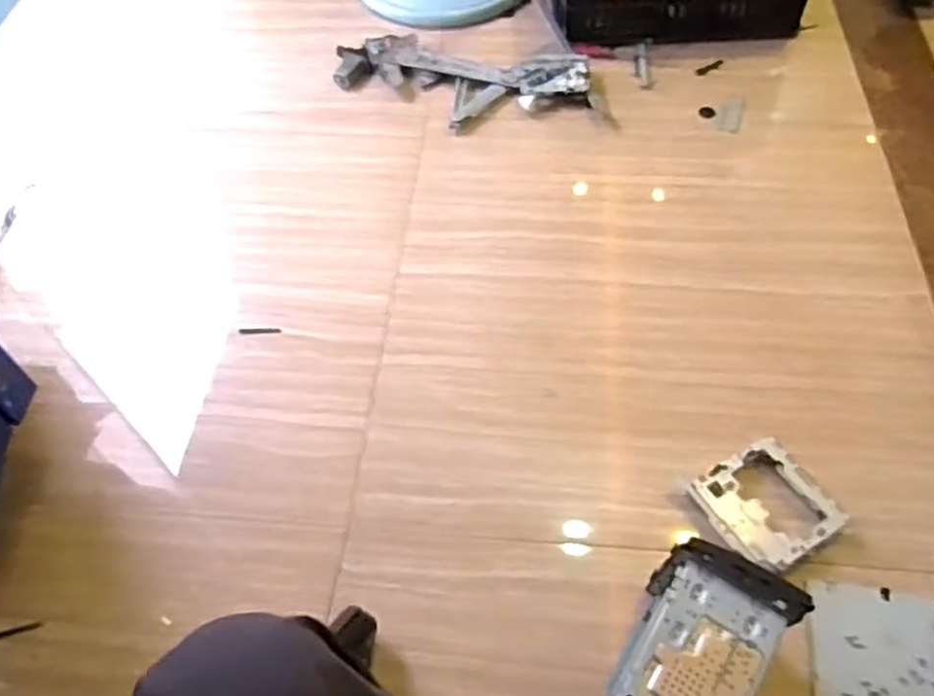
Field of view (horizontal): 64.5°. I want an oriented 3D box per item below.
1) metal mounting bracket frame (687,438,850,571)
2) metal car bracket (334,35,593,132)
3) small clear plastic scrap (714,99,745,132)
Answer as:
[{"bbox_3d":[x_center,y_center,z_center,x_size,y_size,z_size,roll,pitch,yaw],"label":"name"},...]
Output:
[{"bbox_3d":[0.359,0.191,0.892,0.137,0.038,0.139,-28,60,-16],"label":"metal mounting bracket frame"},{"bbox_3d":[-0.017,-0.503,1.383,0.498,0.044,0.218,15,58,11],"label":"metal car bracket"},{"bbox_3d":[0.473,-0.421,1.335,0.049,0.005,0.080,10,65,12],"label":"small clear plastic scrap"}]

